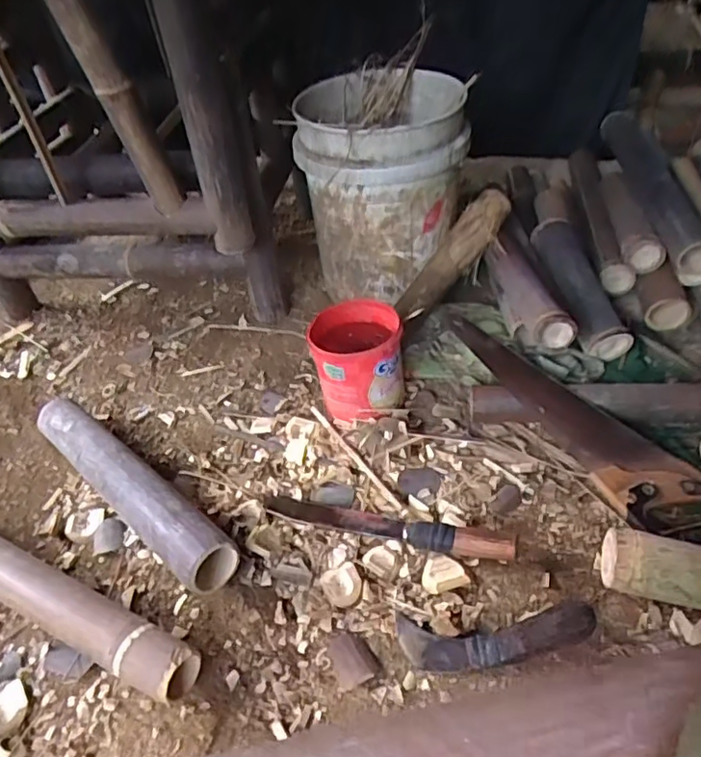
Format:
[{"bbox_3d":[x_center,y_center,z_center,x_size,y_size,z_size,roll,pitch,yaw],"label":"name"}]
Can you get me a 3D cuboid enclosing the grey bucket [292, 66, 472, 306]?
[{"bbox_3d":[0.061,-0.358,1.134,0.281,0.339,0.308,-3,41,3],"label":"grey bucket"}]

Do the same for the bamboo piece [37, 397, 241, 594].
[{"bbox_3d":[-0.325,0.131,0.856,0.482,0.062,0.079,29,52,34],"label":"bamboo piece"}]

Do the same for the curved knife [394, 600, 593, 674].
[{"bbox_3d":[0.162,0.288,0.682,0.218,0.041,0.066,-1,40,4],"label":"curved knife"}]

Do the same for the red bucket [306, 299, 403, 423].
[{"bbox_3d":[0.011,-0.023,0.958,0.131,0.148,0.141,-3,41,3],"label":"red bucket"}]

